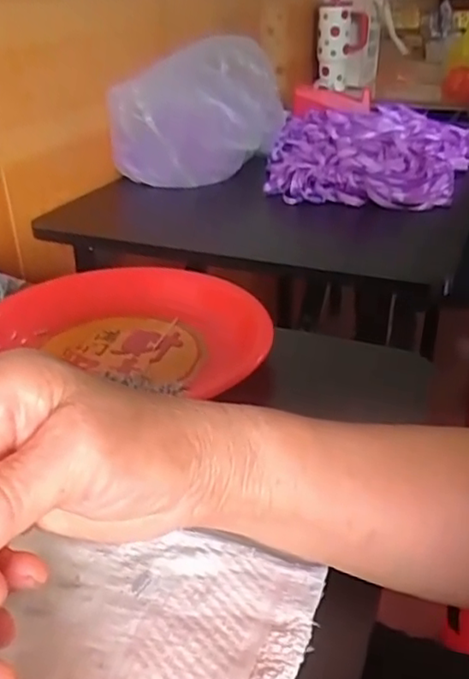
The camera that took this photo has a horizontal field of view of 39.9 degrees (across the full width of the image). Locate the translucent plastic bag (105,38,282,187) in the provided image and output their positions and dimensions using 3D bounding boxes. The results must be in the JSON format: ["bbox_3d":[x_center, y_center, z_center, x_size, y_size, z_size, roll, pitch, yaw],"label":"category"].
[{"bbox_3d":[-0.047,-0.300,0.878,0.114,0.180,0.281,25,38,37],"label":"translucent plastic bag"}]

